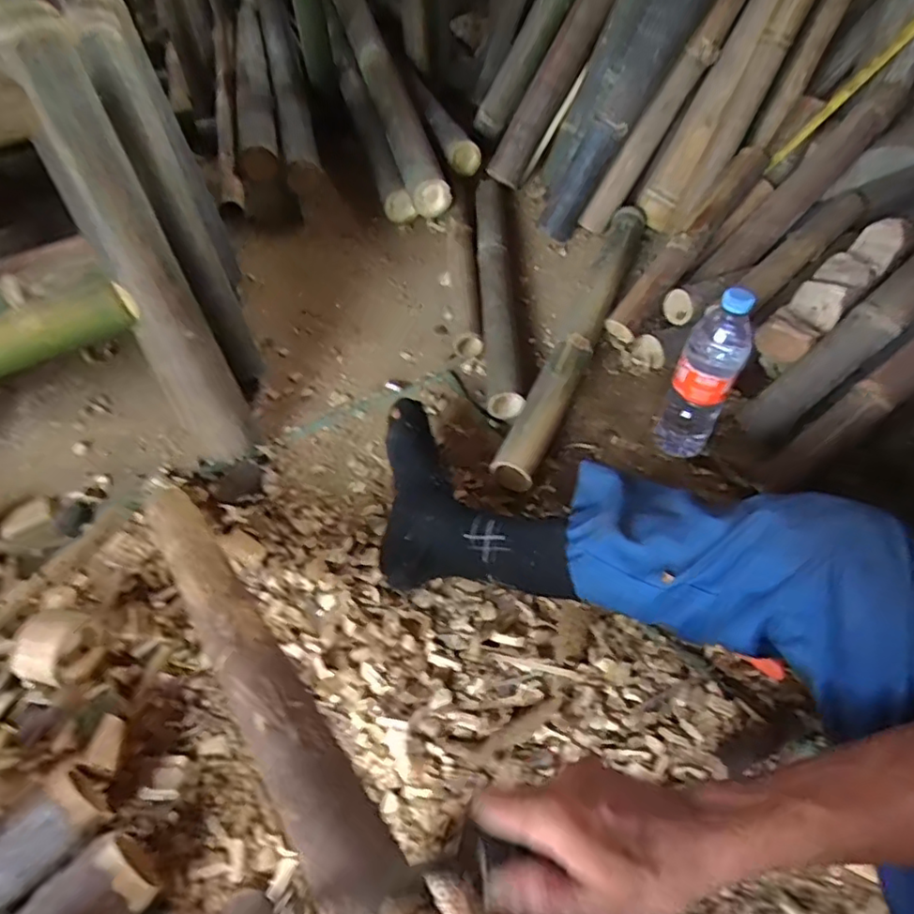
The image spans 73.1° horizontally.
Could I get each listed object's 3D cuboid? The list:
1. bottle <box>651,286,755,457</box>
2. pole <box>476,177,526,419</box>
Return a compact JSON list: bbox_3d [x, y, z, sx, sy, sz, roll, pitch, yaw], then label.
[{"bbox_3d":[0.310,-0.104,0.768,0.074,0.235,0.085,19,54,17],"label":"bottle"},{"bbox_3d":[0.066,-0.313,1.079,0.057,0.047,0.642,-1,50,0],"label":"pole"}]

